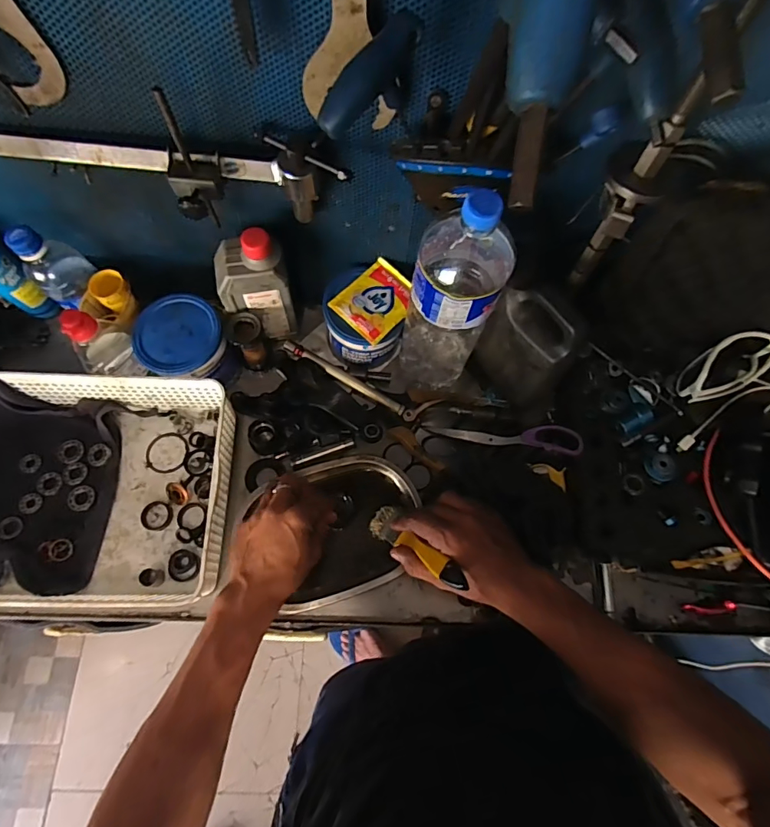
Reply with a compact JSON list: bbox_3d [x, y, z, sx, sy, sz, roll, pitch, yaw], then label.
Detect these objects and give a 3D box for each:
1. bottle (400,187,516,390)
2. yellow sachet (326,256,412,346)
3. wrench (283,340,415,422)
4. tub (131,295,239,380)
[{"bbox_3d":[0.073,-0.118,0.501,0.093,0.303,0.092,17,71,3],"label":"bottle"},{"bbox_3d":[-0.009,-0.140,0.569,0.078,0.011,0.096,40,73,11],"label":"yellow sachet"},{"bbox_3d":[-0.047,-0.045,0.607,0.193,0.019,0.018,28,72,7],"label":"wrench"},{"bbox_3d":[-0.249,-0.083,0.576,0.102,0.079,0.100,1,70,-3],"label":"tub"}]

